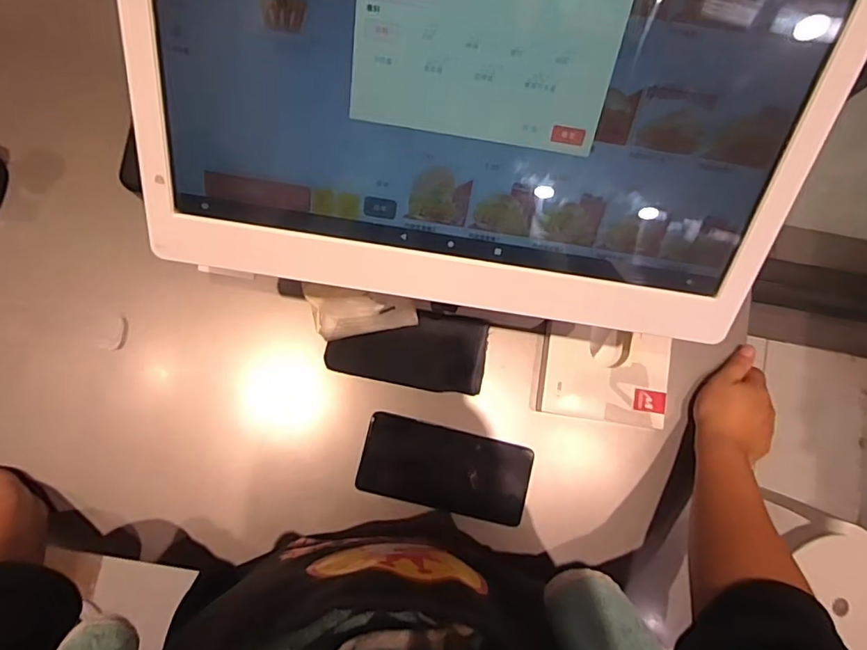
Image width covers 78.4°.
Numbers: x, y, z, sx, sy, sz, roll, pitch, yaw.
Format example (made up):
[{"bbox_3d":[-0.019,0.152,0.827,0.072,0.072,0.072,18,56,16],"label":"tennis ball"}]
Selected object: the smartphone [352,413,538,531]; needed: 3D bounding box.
[{"bbox_3d":[0.012,0.138,0.508,0.159,0.005,0.076,13,83,-2],"label":"smartphone"}]

